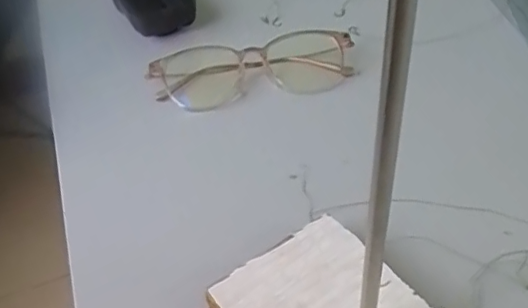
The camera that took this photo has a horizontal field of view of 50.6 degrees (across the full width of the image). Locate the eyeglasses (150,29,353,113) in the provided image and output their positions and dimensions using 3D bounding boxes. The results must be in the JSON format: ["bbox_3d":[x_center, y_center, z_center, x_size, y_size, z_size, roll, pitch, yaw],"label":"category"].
[{"bbox_3d":[-0.006,-0.056,0.359,0.128,0.023,0.036,-9,43,-5],"label":"eyeglasses"}]

